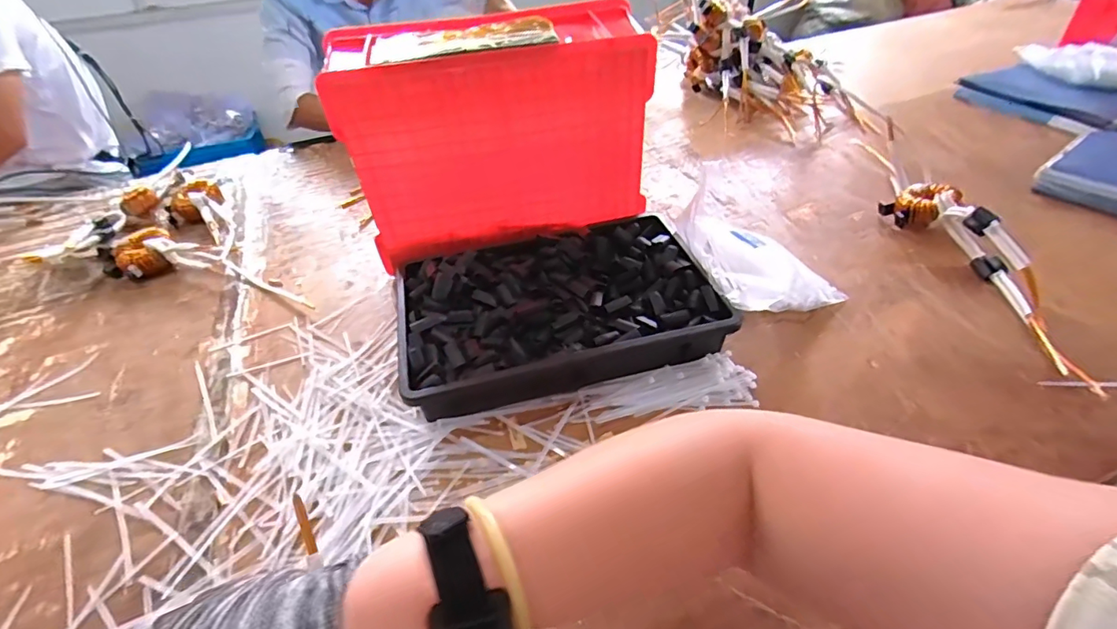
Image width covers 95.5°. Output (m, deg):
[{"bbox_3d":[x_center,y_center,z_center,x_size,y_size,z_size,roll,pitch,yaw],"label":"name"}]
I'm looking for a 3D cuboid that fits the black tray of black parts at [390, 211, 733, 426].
[{"bbox_3d":[-0.006,-0.013,0.625,0.364,0.071,0.261,-12,42,-8],"label":"black tray of black parts"}]

